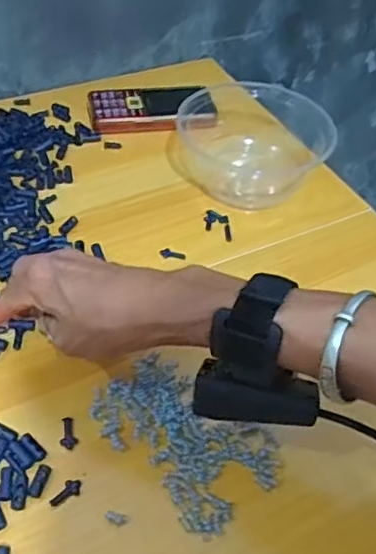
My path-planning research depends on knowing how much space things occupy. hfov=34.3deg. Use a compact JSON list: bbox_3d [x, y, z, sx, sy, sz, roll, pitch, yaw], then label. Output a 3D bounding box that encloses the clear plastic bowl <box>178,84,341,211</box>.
[{"bbox_3d":[0.065,-0.125,0.555,0.117,0.062,0.117,3,48,-3],"label":"clear plastic bowl"}]

